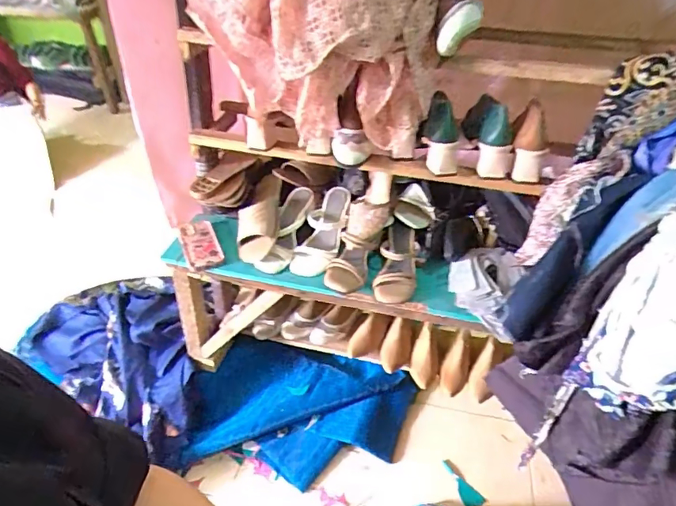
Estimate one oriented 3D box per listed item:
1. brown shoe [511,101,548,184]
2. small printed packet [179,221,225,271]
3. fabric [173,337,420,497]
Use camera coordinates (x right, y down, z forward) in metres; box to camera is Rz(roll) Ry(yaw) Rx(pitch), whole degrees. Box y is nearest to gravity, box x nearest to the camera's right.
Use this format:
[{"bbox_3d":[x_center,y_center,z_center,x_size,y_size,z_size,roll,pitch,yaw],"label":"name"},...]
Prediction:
[{"bbox_3d":[0.355,-0.207,0.875,0.059,0.151,0.073,3,9,3],"label":"brown shoe"},{"bbox_3d":[-0.321,-0.024,1.100,0.076,0.027,0.165,-16,42,-19],"label":"small printed packet"},{"bbox_3d":[-0.119,0.457,1.373,0.635,0.135,0.335,6,39,7],"label":"fabric"}]

